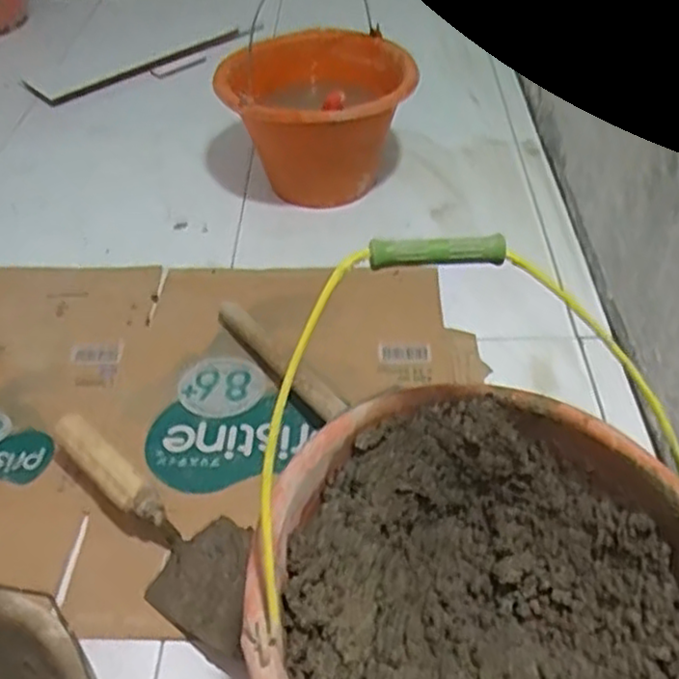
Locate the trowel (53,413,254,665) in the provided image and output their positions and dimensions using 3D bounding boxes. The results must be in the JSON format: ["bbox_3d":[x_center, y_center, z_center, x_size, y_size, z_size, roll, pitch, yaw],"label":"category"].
[{"bbox_3d":[-0.162,0.153,0.622,0.262,0.054,0.090,41,59,20],"label":"trowel"}]

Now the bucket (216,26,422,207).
[{"bbox_3d":[-0.028,-0.295,0.978,0.239,0.167,0.239,-2,45,2],"label":"bucket"}]

